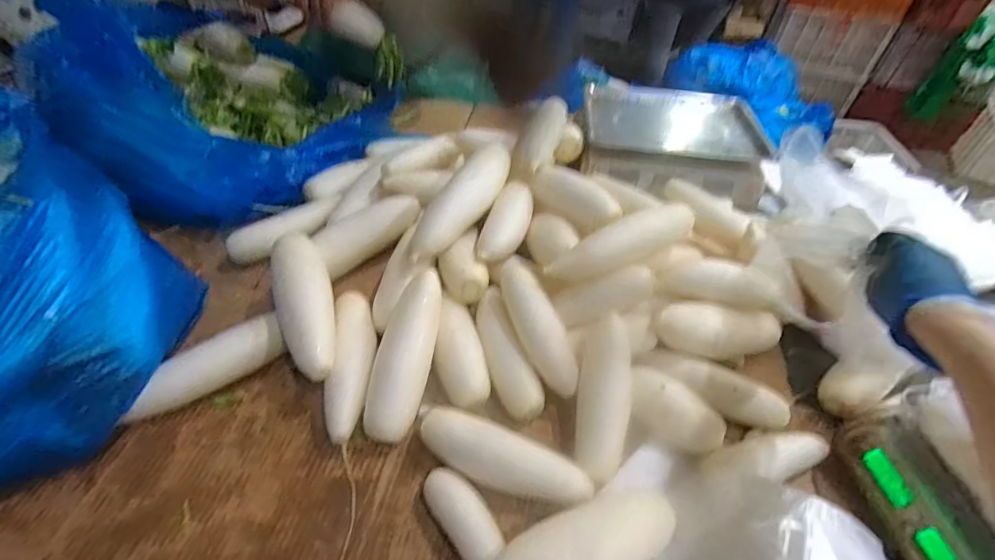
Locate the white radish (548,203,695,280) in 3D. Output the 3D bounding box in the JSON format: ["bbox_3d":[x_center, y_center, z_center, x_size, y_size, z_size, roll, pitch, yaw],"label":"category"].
[{"bbox_3d":[0.165,-0.048,0.618,0.203,0.054,0.044,-23,49,2],"label":"white radish"}]

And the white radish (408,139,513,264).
[{"bbox_3d":[-0.052,-0.124,0.702,0.067,0.051,0.241,24,62,19],"label":"white radish"}]

